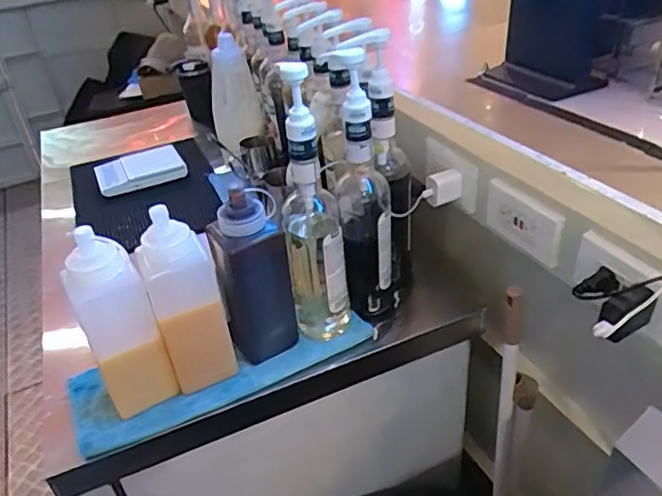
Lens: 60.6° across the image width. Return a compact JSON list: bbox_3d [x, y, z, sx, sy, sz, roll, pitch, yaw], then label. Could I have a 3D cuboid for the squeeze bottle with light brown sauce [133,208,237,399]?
[{"bbox_3d":[-0.176,0.066,0.683,0.075,0.232,0.065,-19,36,-19],"label":"squeeze bottle with light brown sauce"}]

